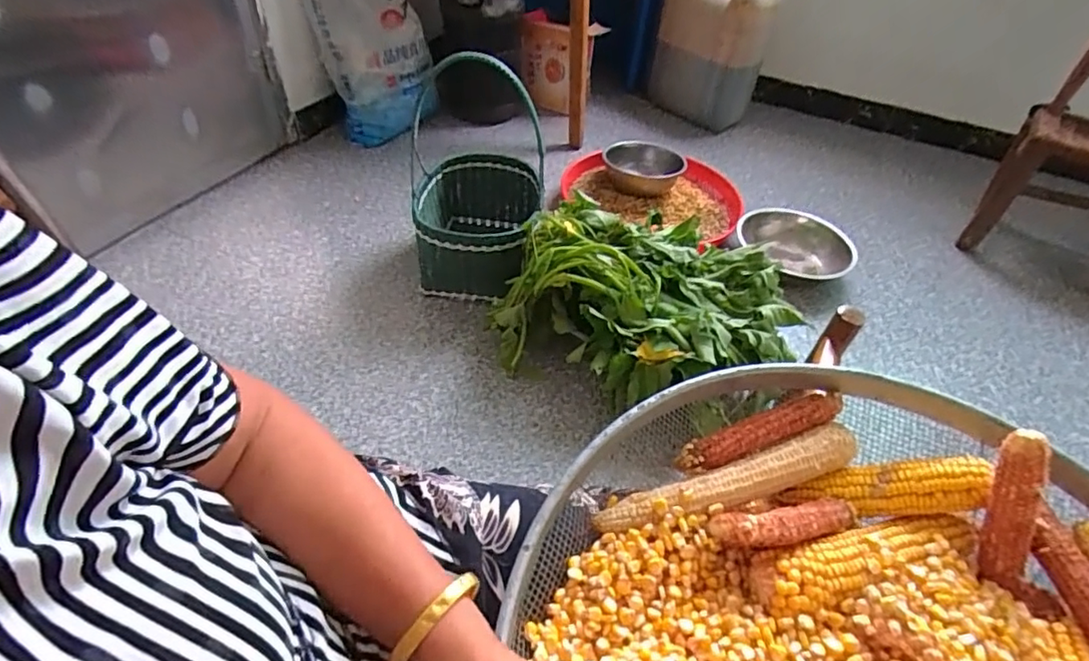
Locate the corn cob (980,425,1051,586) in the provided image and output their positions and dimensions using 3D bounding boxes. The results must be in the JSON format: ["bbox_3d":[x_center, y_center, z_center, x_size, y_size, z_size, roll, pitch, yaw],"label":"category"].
[{"bbox_3d":[0.351,0.132,0.422,0.020,0.121,0.024,-2,15,-6],"label":"corn cob"}]

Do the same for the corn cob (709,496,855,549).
[{"bbox_3d":[0.195,0.149,0.443,0.127,0.033,0.031,-6,47,-11],"label":"corn cob"}]

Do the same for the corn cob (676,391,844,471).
[{"bbox_3d":[0.188,0.087,0.484,0.157,0.028,0.026,-13,48,-17],"label":"corn cob"}]

